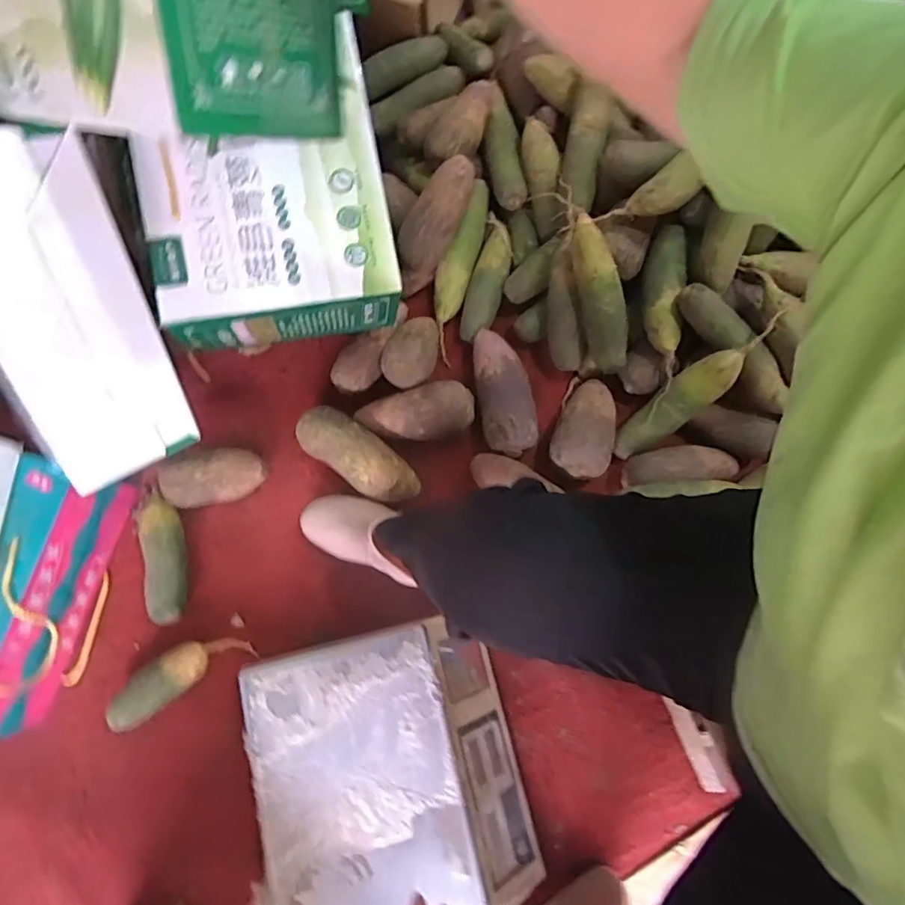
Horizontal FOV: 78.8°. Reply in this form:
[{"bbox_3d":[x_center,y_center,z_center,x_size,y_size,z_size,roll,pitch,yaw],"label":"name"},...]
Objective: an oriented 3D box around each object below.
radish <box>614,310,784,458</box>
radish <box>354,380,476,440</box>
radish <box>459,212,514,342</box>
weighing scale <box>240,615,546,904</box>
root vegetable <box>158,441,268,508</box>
[{"bbox_3d":[0.317,-0.080,0.727,0.251,0.049,0.054,-44,79,26],"label":"radish"},{"bbox_3d":[-0.051,-0.057,0.784,0.164,0.057,0.066,-14,78,-2],"label":"radish"},{"bbox_3d":[0.055,-0.262,0.840,0.054,0.052,0.190,16,78,4],"label":"radish"},{"bbox_3d":[-0.075,0.392,0.674,0.298,0.099,0.330,-14,78,-2],"label":"weighing scale"},{"bbox_3d":[-0.331,0.031,0.766,0.136,0.064,0.073,-10,78,-2],"label":"root vegetable"}]

